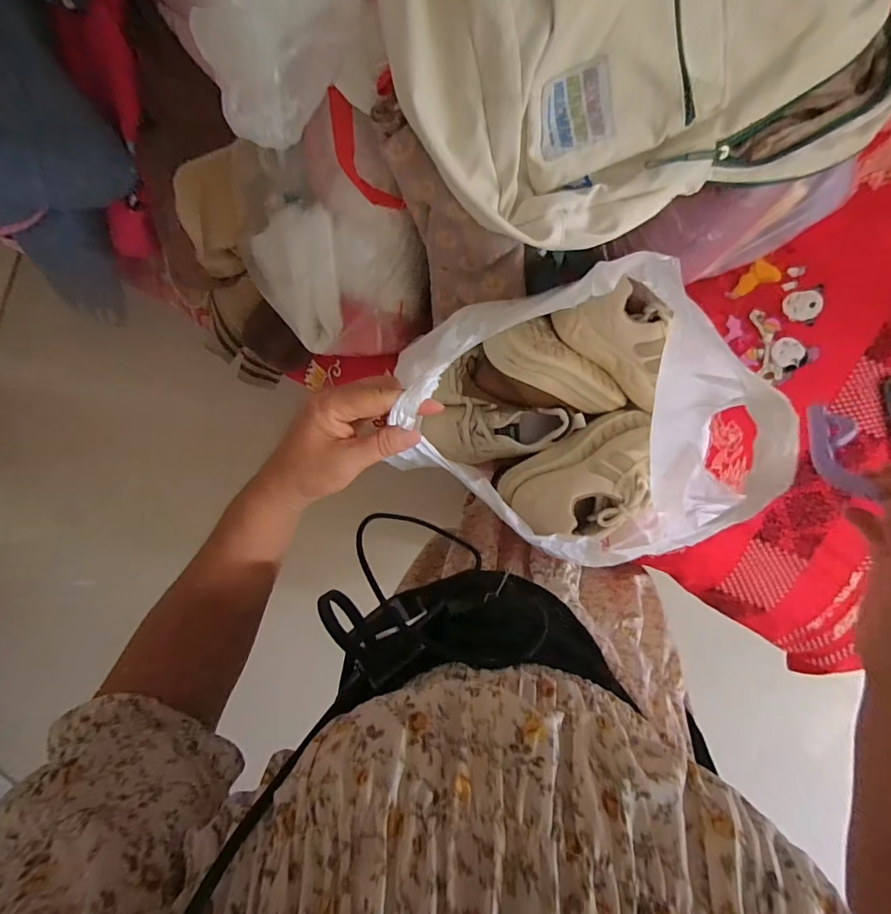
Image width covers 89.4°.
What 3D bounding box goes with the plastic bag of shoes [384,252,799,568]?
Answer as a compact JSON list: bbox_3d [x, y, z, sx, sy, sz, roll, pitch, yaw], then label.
[{"bbox_3d":[0.123,-0.033,0.488,0.268,0.339,0.294,-1,96,6],"label":"plastic bag of shoes"}]

